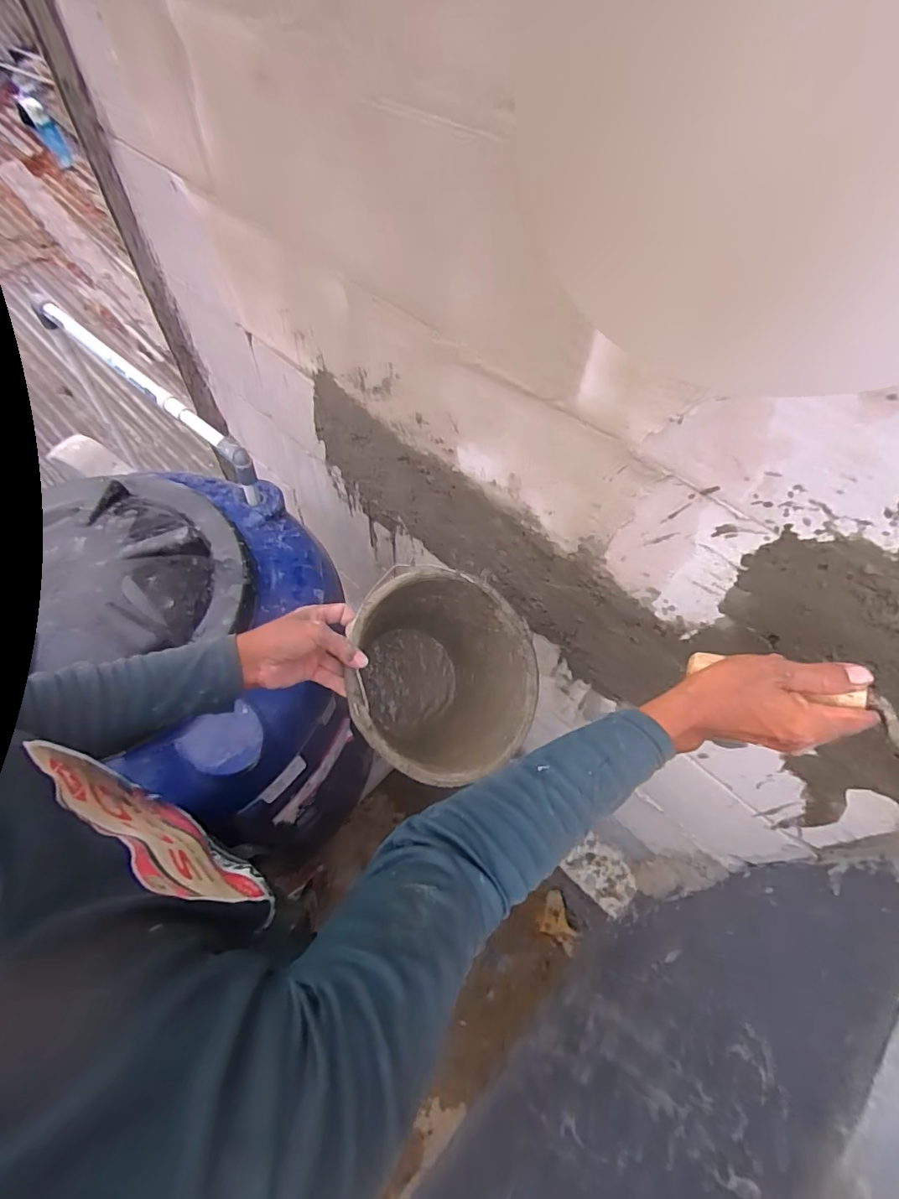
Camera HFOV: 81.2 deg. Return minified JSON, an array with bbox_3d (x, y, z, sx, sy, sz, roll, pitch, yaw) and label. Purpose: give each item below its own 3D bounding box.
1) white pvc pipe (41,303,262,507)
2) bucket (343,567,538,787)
[{"bbox_3d":[-0.529,-0.356,0.923,0.576,0.104,0.031,38,63,17],"label":"white pvc pipe"},{"bbox_3d":[-0.027,0.109,0.719,0.251,0.220,0.251,4,76,-18],"label":"bucket"}]

